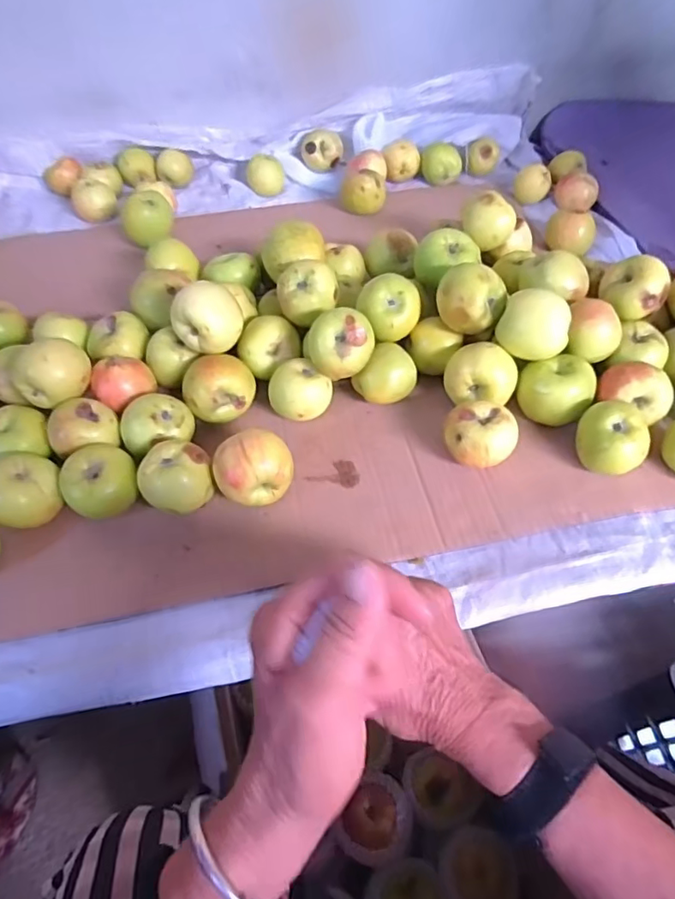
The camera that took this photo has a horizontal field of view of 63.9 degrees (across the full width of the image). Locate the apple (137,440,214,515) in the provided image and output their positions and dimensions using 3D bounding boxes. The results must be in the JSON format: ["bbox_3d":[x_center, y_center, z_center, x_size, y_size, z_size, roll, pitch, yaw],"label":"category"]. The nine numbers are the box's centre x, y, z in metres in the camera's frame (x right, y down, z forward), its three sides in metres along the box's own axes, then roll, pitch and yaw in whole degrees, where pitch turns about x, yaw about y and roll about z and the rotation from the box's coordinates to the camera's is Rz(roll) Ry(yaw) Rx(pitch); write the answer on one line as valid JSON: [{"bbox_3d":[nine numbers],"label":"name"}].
[{"bbox_3d":[-0.136,0.026,0.459,0.057,0.050,0.051,-18,56,-13],"label":"apple"}]

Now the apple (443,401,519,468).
[{"bbox_3d":[0.126,-0.009,0.488,0.060,0.046,0.054,32,59,21],"label":"apple"}]

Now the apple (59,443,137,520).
[{"bbox_3d":[-0.198,0.030,0.457,0.057,0.047,0.058,0,53,0],"label":"apple"}]

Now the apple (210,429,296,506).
[{"bbox_3d":[-0.070,0.019,0.459,0.061,0.062,0.051,-26,58,-18],"label":"apple"}]

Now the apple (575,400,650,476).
[{"bbox_3d":[0.243,-0.008,0.483,0.060,0.054,0.048,37,61,24],"label":"apple"}]

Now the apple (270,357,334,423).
[{"bbox_3d":[-0.035,-0.054,0.519,0.056,0.048,0.045,-14,55,-10],"label":"apple"}]

